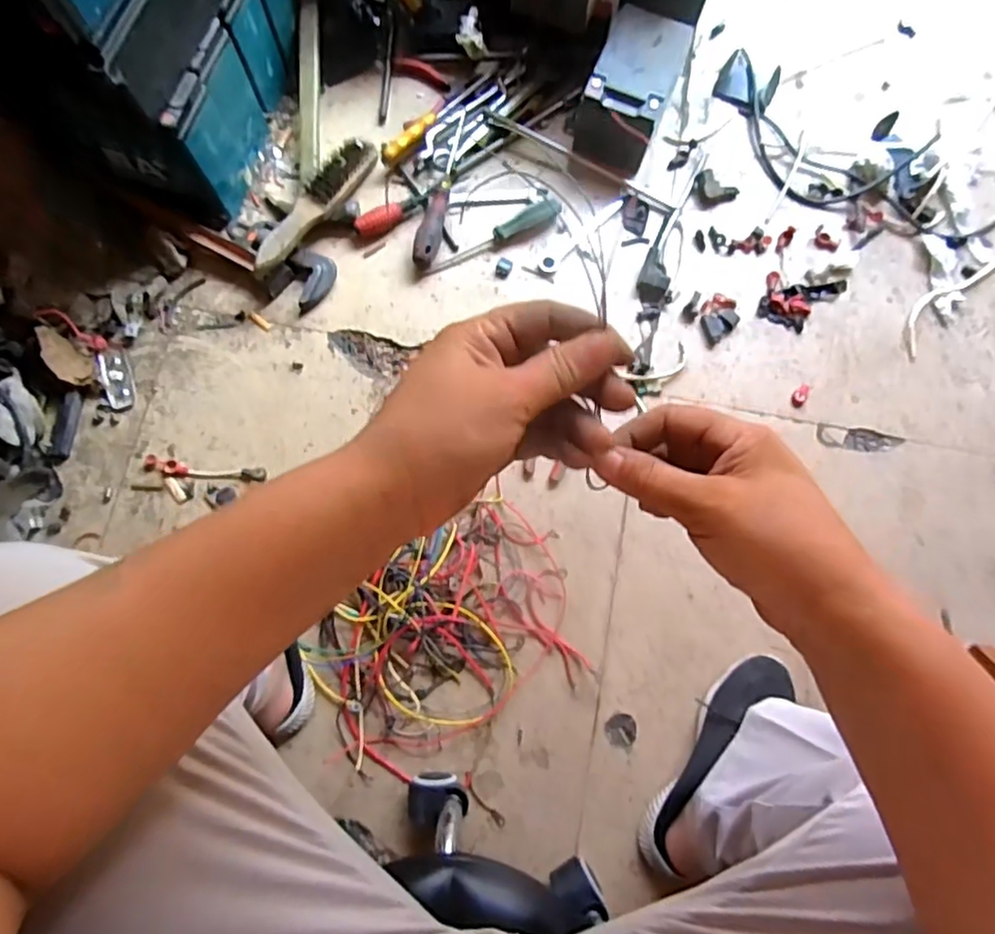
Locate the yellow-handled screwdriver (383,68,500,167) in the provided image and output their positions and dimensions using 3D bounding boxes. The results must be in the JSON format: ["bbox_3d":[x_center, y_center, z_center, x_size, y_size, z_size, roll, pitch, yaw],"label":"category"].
[{"bbox_3d":[-0.076,-0.483,0.857,0.209,0.022,0.032,-42,81,-9],"label":"yellow-handled screwdriver"}]

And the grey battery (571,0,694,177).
[{"bbox_3d":[0.176,-0.496,0.826,0.107,0.098,0.168,24,78,5],"label":"grey battery"}]

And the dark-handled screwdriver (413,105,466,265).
[{"bbox_3d":[-0.071,-0.368,0.831,0.031,0.028,0.232,14,77,3],"label":"dark-handled screwdriver"}]

